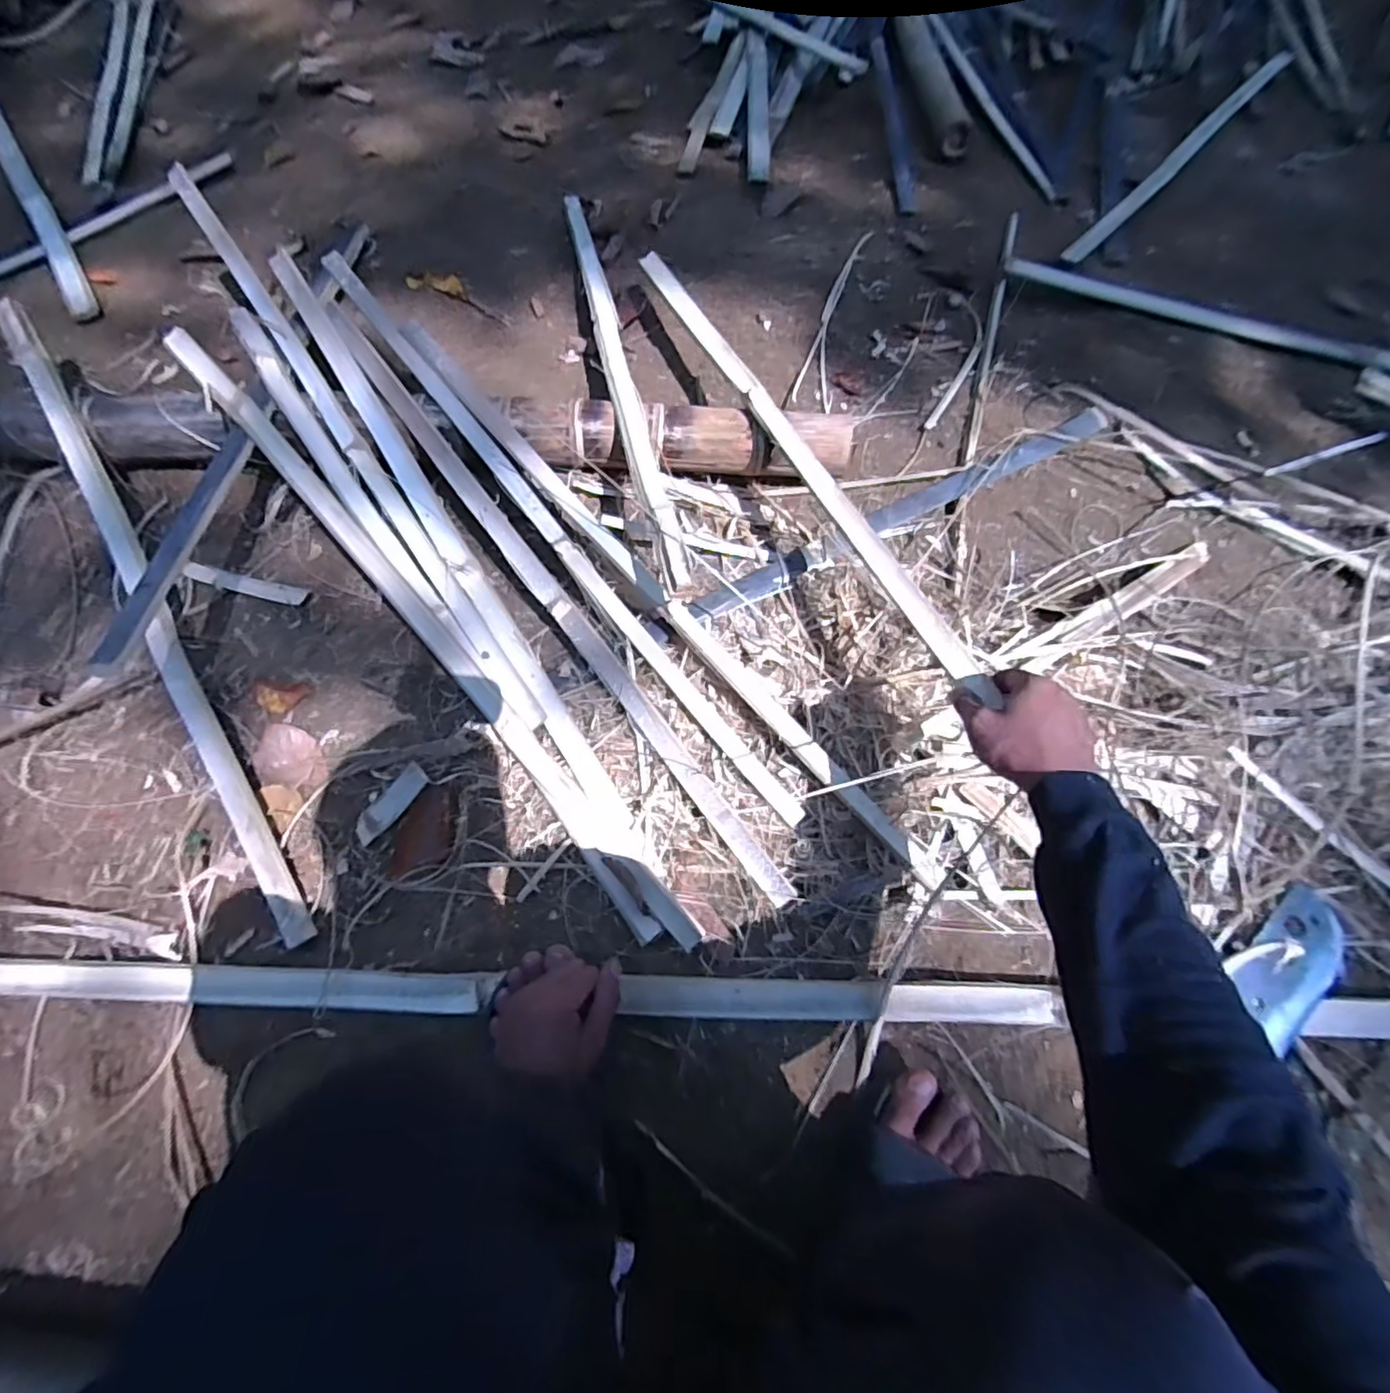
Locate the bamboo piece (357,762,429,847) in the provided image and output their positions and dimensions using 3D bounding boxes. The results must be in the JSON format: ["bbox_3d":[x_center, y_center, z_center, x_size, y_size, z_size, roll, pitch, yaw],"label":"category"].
[{"bbox_3d":[-0.325,0.114,0.652,0.030,0.011,0.097,42,90,15],"label":"bamboo piece"}]

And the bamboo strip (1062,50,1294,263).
[{"bbox_3d":[0.929,-1.031,1.132,0.040,0.014,0.913,40,76,14],"label":"bamboo strip"}]

